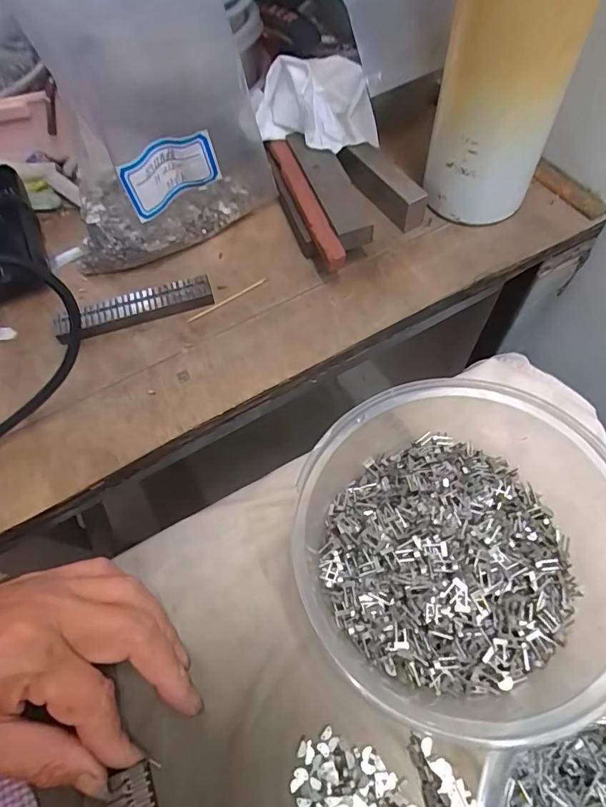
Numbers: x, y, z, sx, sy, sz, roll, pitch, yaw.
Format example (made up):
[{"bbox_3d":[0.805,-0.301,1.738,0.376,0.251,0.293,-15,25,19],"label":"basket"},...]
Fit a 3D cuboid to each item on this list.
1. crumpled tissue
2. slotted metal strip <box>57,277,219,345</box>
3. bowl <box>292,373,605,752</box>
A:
[{"bbox_3d":[0.009,-0.201,0.327,0.085,0.039,0.050,0,61,3],"label":"crumpled tissue"},{"bbox_3d":[-0.106,-0.059,0.306,0.097,0.013,0.017,-16,61,-6],"label":"slotted metal strip"},{"bbox_3d":[0.069,0.064,0.221,0.142,0.069,0.133,-1,61,2],"label":"bowl"}]

